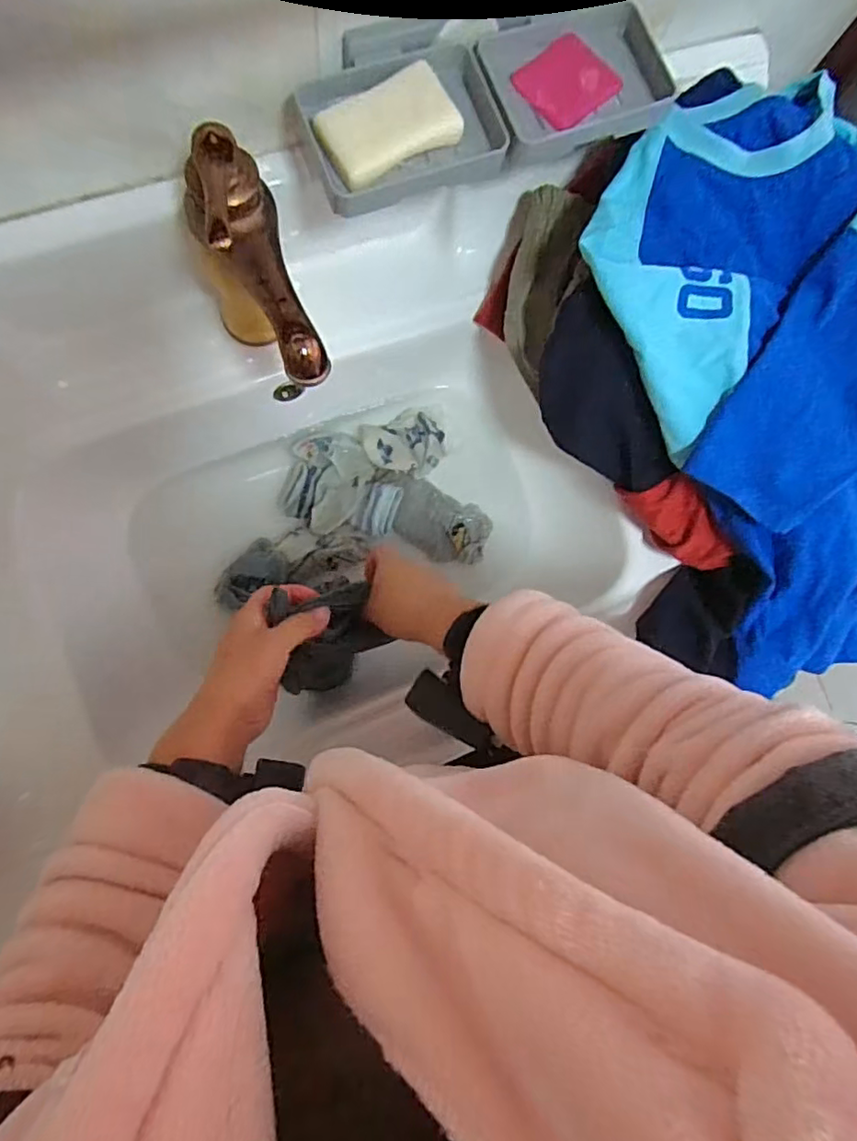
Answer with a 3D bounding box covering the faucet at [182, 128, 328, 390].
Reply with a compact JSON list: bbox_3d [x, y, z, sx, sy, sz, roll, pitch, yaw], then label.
[{"bbox_3d":[-0.109,-0.194,0.376,0.053,0.079,0.150,-18,86,-9],"label":"faucet"}]

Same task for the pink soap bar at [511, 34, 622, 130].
[{"bbox_3d":[0.099,-0.353,0.428,0.065,0.009,0.058,-42,90,-9],"label":"pink soap bar"}]

